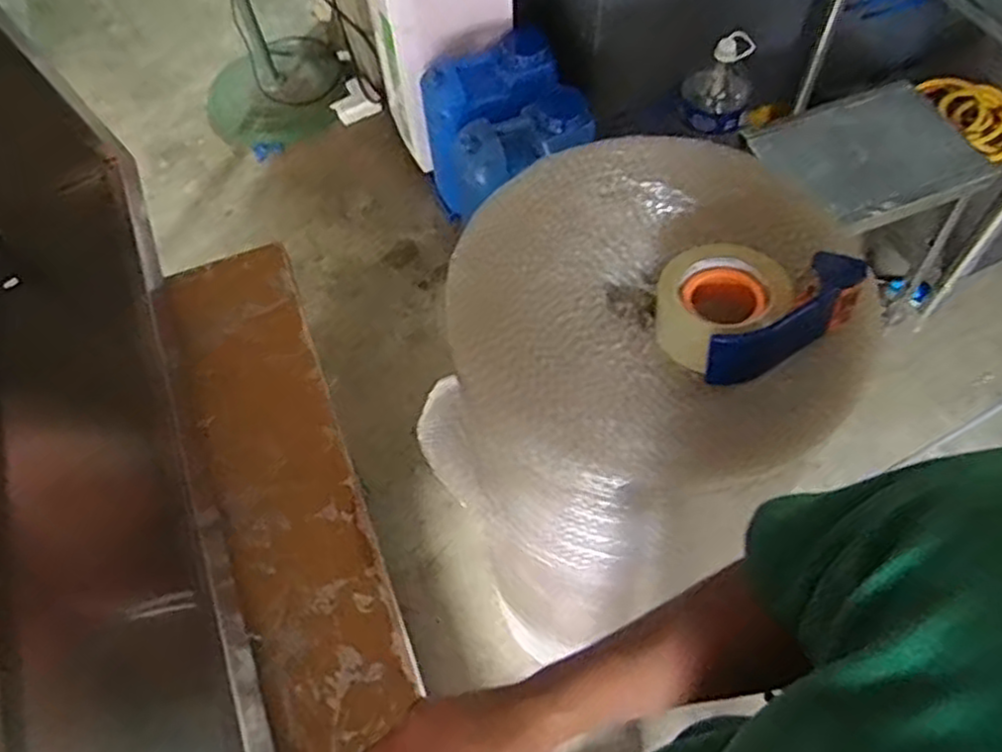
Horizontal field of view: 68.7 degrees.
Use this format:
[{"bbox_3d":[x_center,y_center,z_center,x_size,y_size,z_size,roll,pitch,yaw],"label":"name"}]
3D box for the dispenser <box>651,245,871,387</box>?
[{"bbox_3d":[0.220,-0.068,0.649,0.161,0.065,0.120,-26,62,-12],"label":"dispenser"}]

